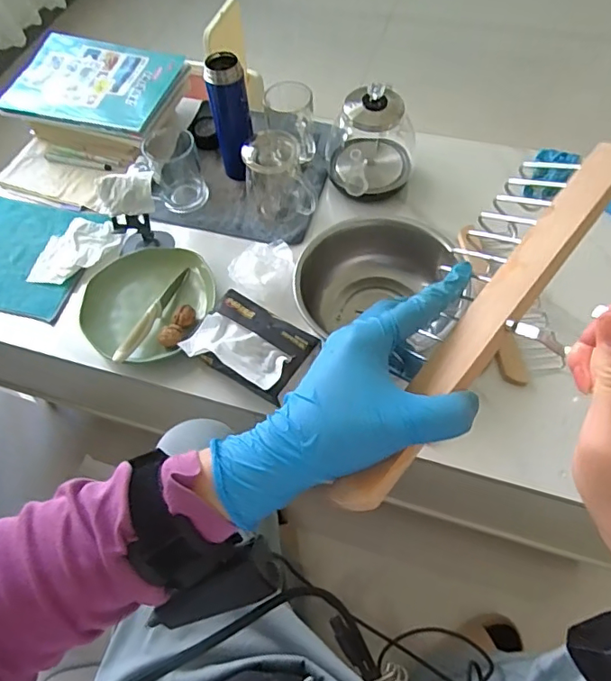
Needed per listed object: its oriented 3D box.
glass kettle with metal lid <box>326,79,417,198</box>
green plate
[{"bbox_3d":[0.104,-0.310,0.821,0.142,0.151,0.135,3,60,6],"label":"glass kettle with metal lid"},{"bbox_3d":[-0.236,-0.059,0.775,0.199,0.033,0.196,-2,59,3],"label":"green plate"}]

